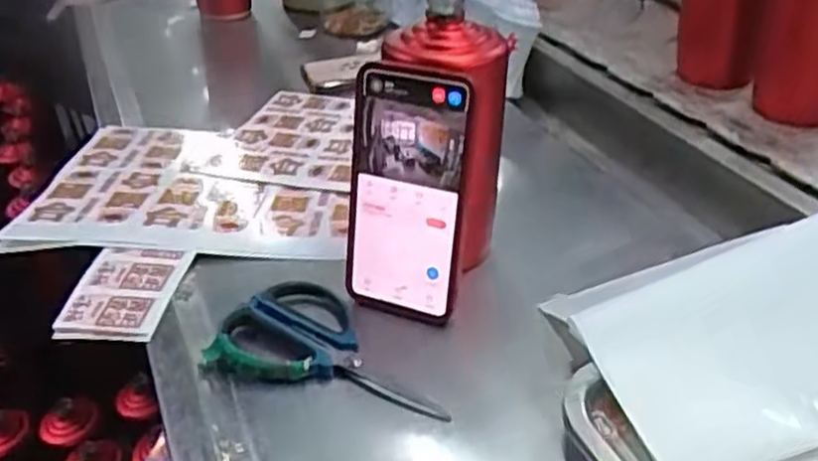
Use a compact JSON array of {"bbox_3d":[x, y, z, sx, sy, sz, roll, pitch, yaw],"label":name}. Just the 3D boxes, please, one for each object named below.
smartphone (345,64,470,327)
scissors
[{"bbox_3d":[-0.003,-0.021,0.503,0.081,0.165,0.012,14,20,21],"label":"smartphone"},{"bbox_3d":[-0.045,0.072,0.497,0.160,0.014,0.084,8,37,18],"label":"scissors"}]

